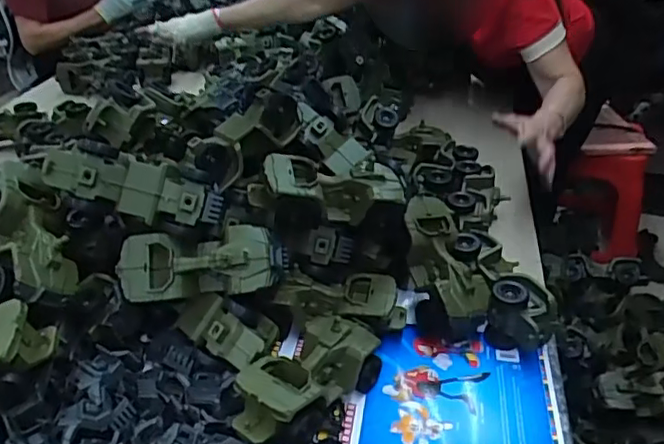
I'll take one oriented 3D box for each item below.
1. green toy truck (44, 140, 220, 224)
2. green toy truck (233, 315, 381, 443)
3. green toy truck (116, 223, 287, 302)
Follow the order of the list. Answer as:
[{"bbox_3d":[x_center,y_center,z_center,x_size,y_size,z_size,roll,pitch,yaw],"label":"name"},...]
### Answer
[{"bbox_3d":[-0.231,-0.043,0.709,0.203,0.074,0.049,15,-3,-7],"label":"green toy truck"},{"bbox_3d":[-0.030,0.174,0.660,0.088,0.089,0.183,25,41,34],"label":"green toy truck"},{"bbox_3d":[-0.151,0.050,0.718,0.189,0.080,0.083,-3,-8,1],"label":"green toy truck"}]

